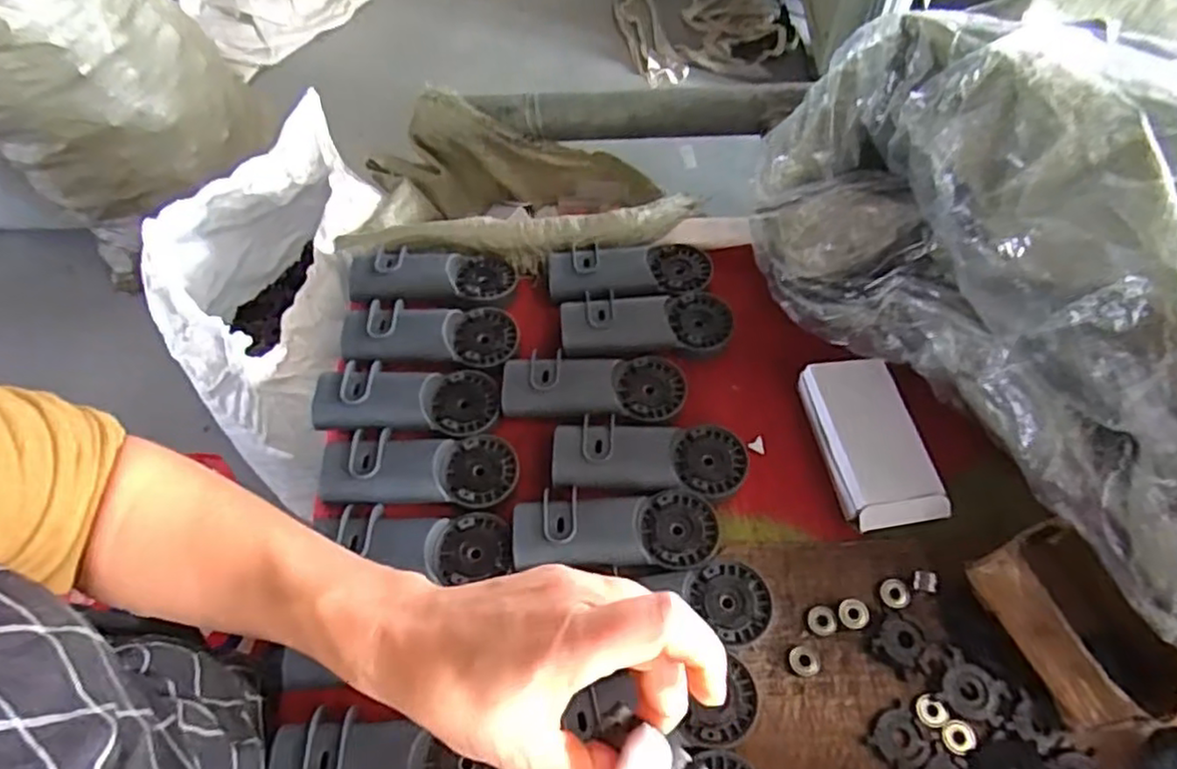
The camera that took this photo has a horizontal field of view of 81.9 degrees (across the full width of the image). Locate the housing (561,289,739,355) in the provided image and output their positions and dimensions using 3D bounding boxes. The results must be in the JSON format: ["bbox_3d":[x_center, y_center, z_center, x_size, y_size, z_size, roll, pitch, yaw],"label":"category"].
[{"bbox_3d":[0.056,-0.052,0.651,0.159,0.051,0.065,-5,60,1],"label":"housing"}]

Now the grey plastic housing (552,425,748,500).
[{"bbox_3d":[0.052,0.069,0.580,0.162,0.044,0.069,-2,60,3],"label":"grey plastic housing"}]

